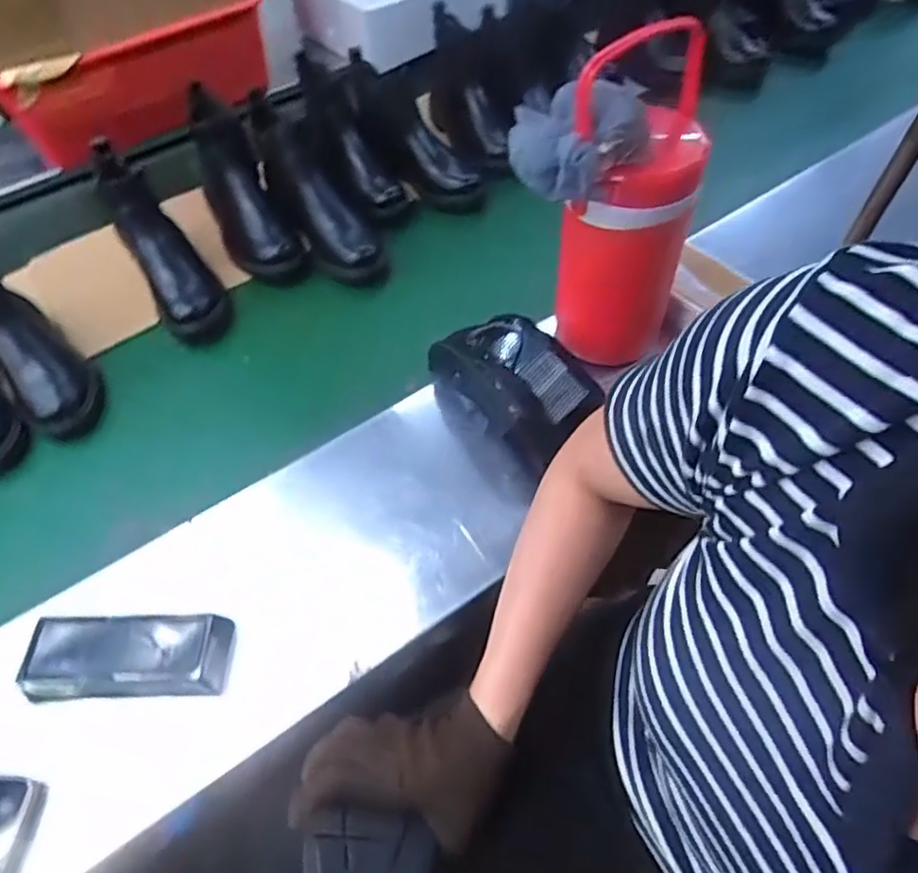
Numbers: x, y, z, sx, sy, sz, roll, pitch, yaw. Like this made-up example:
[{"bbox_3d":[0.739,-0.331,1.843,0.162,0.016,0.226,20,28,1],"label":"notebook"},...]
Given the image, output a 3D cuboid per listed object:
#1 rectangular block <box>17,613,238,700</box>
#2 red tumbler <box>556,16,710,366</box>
[{"bbox_3d":[-0.272,0.178,0.519,0.155,0.051,0.059,-2,54,3],"label":"rectangular block"},{"bbox_3d":[0.159,-0.212,0.591,0.106,0.294,0.114,10,55,12],"label":"red tumbler"}]

